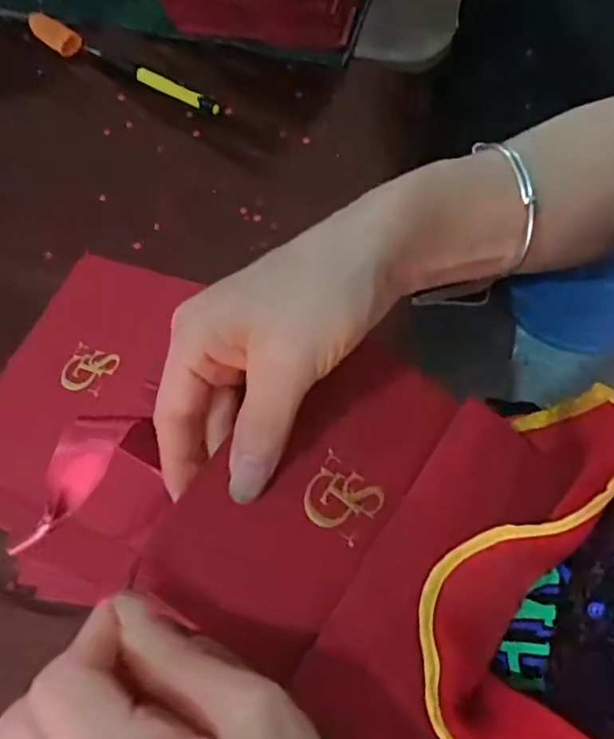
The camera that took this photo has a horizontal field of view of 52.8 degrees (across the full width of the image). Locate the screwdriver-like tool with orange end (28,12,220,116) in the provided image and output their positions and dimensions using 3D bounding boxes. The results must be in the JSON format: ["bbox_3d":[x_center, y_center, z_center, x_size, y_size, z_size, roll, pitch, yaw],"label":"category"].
[{"bbox_3d":[-0.149,-0.239,0.484,0.189,0.010,0.025,33,71,15],"label":"screwdriver-like tool with orange end"}]

